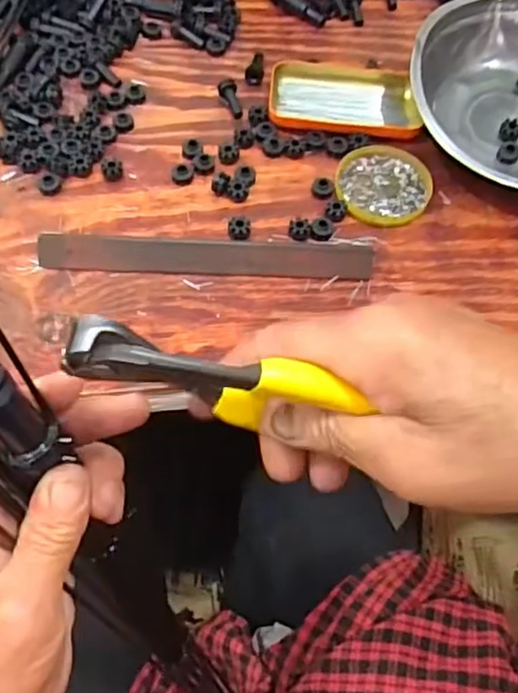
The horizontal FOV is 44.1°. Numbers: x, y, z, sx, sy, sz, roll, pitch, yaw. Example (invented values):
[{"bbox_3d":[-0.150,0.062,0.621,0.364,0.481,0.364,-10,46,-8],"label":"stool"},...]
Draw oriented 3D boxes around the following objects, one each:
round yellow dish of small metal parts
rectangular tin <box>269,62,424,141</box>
[{"bbox_3d":[0.110,-0.144,0.567,0.082,0.009,0.087,2,61,-3],"label":"round yellow dish of small metal parts"},{"bbox_3d":[0.081,-0.235,0.611,0.141,0.014,0.096,-1,61,-4],"label":"rectangular tin"}]

